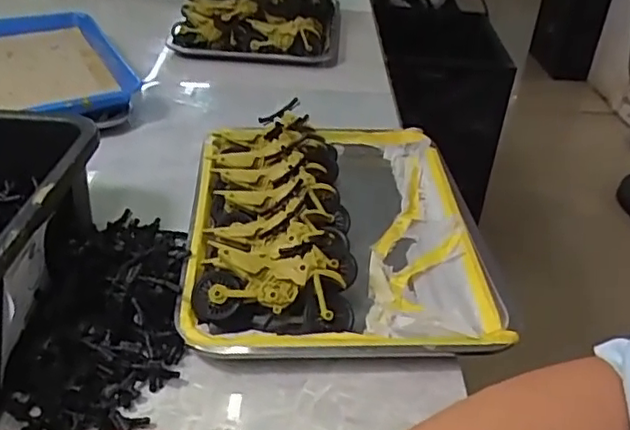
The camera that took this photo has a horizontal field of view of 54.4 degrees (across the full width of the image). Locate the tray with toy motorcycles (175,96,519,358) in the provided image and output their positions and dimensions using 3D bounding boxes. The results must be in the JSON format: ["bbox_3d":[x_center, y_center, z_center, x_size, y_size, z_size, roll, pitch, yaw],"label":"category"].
[{"bbox_3d":[0.019,-0.008,0.572,0.256,0.054,0.352,2,34,-5],"label":"tray with toy motorcycles"}]

